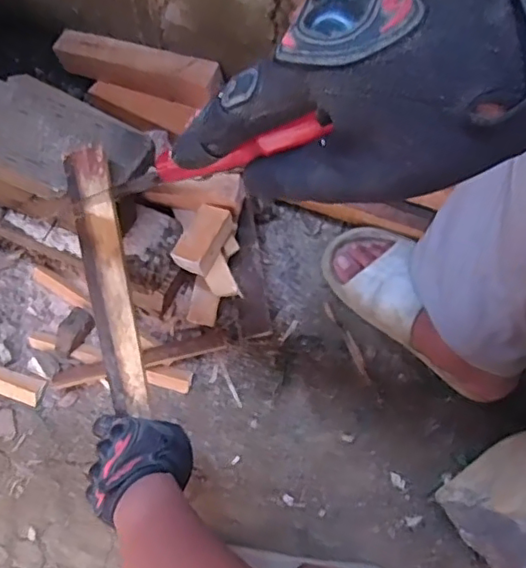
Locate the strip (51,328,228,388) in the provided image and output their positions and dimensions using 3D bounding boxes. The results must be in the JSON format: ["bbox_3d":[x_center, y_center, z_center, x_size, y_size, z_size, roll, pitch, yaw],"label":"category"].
[{"bbox_3d":[-0.158,0.098,0.776,0.225,0.027,0.029,-15,79,-3],"label":"strip"}]

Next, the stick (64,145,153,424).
[{"bbox_3d":[-0.159,-0.002,0.601,0.042,0.014,0.263,-10,93,-2],"label":"stick"}]

